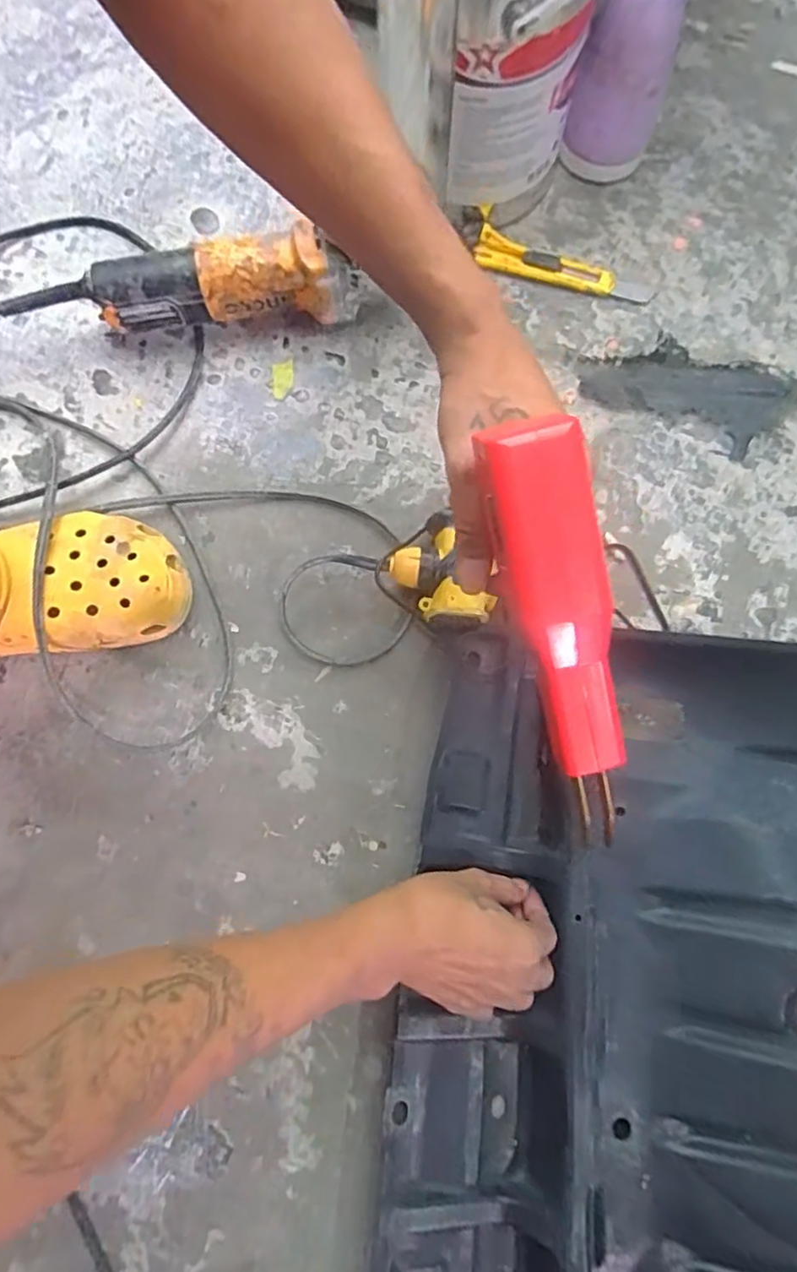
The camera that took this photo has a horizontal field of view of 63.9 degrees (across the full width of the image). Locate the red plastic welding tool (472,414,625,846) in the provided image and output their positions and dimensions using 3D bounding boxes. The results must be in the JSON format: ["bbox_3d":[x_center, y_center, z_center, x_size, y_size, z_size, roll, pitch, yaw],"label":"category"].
[{"bbox_3d":[0.075,-0.008,0.295,0.042,0.035,0.176,-15,102,-3],"label":"red plastic welding tool"}]

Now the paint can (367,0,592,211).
[{"bbox_3d":[0.075,-0.481,0.491,0.160,0.180,0.166,0,78,1],"label":"paint can"}]

